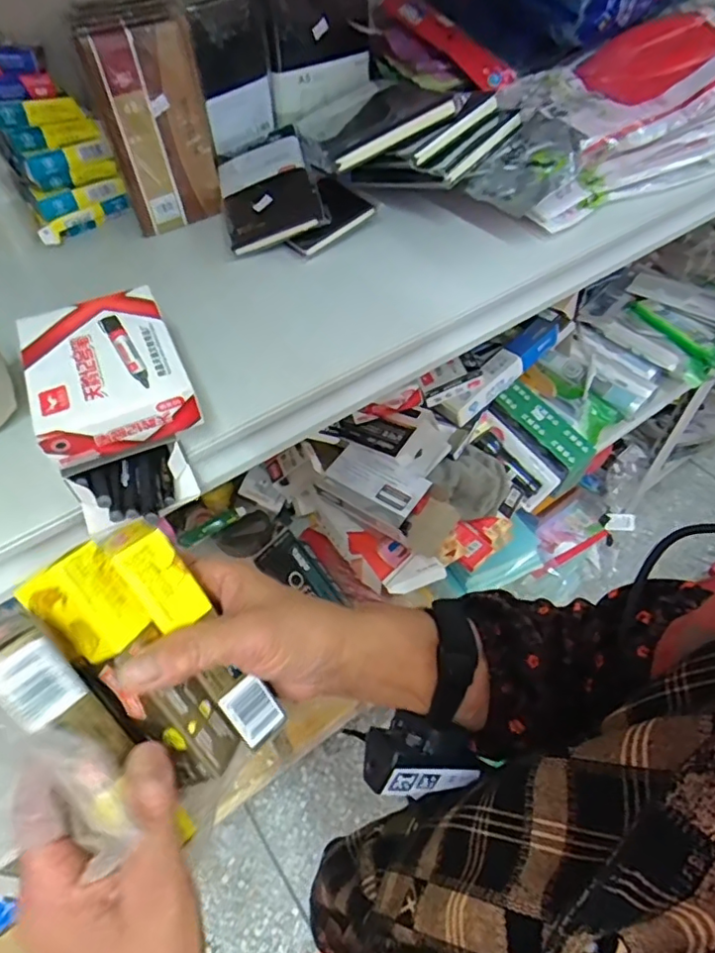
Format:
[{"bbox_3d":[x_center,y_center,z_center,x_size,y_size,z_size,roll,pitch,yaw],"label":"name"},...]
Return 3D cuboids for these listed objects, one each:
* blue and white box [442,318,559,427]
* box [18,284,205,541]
[{"bbox_3d":[0.226,-0.168,0.909,0.227,0.059,0.047,-42,60,-3],"label":"blue and white box"},{"bbox_3d":[-0.178,-0.054,0.441,0.103,0.072,0.176,-22,54,-15],"label":"box"}]

